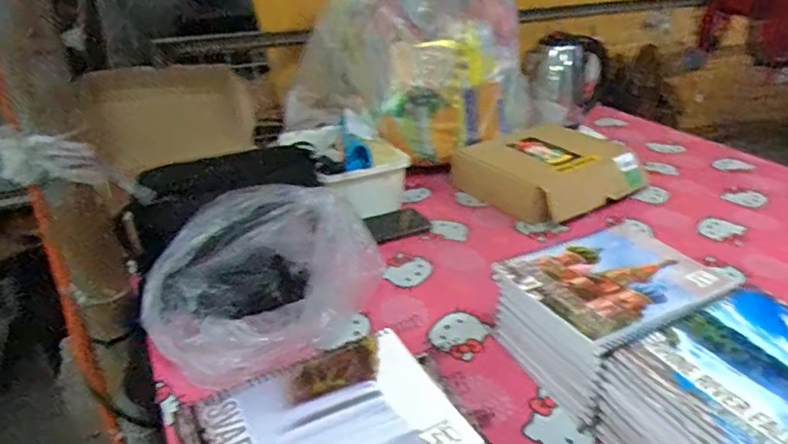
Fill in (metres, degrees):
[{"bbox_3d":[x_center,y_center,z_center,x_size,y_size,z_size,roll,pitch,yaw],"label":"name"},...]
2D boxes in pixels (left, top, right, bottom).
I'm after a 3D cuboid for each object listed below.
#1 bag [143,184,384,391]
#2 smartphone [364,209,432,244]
[{"bbox_3d":[-0.147,0.070,0.668,0.200,0.138,0.275,19,35,33],"label":"bag"},{"bbox_3d":[0.005,0.003,0.894,0.118,0.008,0.060,-12,48,-38],"label":"smartphone"}]

